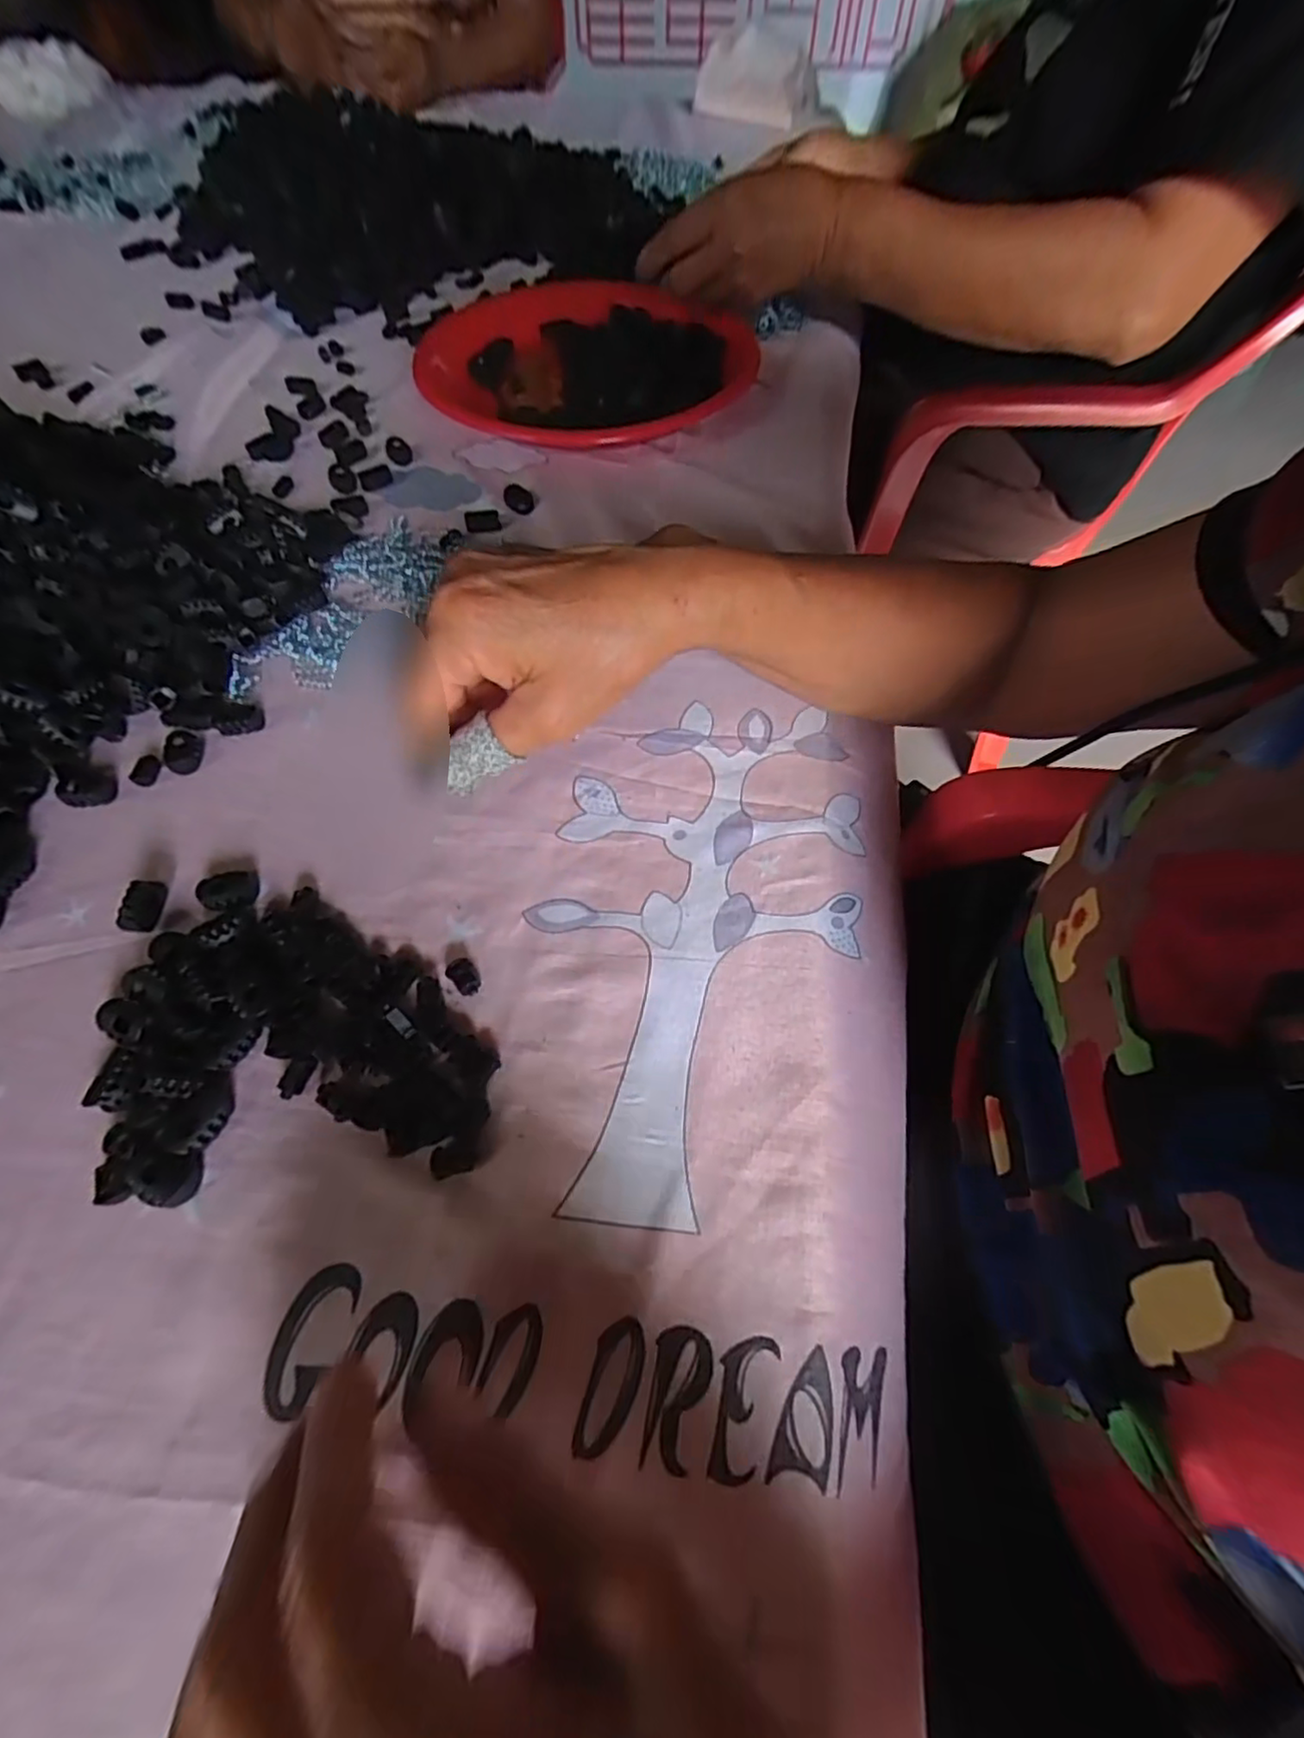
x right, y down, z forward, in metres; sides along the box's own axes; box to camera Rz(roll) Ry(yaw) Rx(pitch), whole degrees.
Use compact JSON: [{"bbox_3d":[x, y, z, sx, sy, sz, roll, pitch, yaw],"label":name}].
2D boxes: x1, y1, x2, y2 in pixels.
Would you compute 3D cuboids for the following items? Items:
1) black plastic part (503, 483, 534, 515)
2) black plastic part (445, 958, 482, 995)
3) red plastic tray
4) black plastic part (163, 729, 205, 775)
[{"bbox_3d":[-0.090,-0.250,0.439,0.019,0.008,0.021,-16,61,-10],"label":"black plastic part"},{"bbox_3d":[-0.076,0.044,0.264,0.010,0.007,0.016,-31,65,-18],"label":"black plastic part"},{"bbox_3d":[-0.046,-0.398,0.515,0.247,0.029,0.232,-1,60,-2],"label":"red plastic tray"},{"bbox_3d":[-0.234,-0.059,0.325,0.016,0.007,0.024,-16,61,-10],"label":"black plastic part"}]

